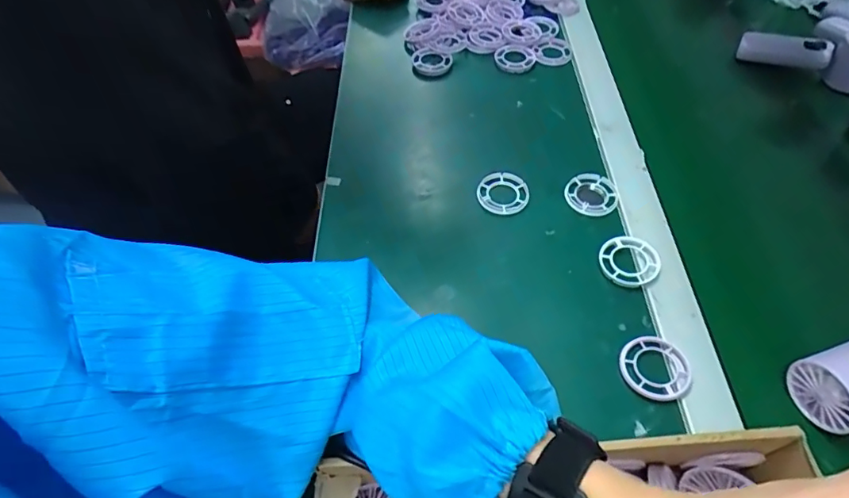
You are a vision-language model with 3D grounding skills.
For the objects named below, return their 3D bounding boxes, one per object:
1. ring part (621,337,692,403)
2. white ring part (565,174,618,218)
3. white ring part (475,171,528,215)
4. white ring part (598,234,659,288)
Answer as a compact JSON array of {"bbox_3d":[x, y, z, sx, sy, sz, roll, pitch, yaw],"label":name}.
[{"bbox_3d":[0.185,0.094,0.406,0.053,0.007,0.056,-2,55,3],"label":"ring part"},{"bbox_3d":[0.175,-0.057,0.525,0.053,0.004,0.049,-13,55,-5],"label":"white ring part"},{"bbox_3d":[0.082,-0.061,0.526,0.053,0.007,0.058,-2,55,3],"label":"white ring part"},{"bbox_3d":[0.190,0.011,0.469,0.053,0.007,0.055,-2,55,3],"label":"white ring part"}]

